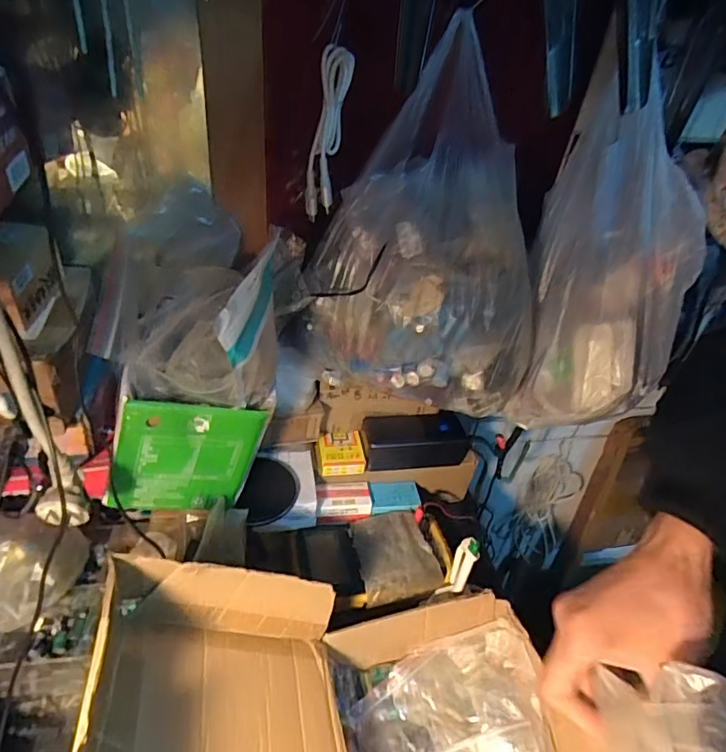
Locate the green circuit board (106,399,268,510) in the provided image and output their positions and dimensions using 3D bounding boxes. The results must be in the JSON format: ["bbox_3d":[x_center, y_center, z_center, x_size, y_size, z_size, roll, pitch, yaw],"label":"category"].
[{"bbox_3d":[-0.166,0.079,0.471,0.118,0.134,0.006,8,36,-27],"label":"green circuit board"}]

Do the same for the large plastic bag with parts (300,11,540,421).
[{"bbox_3d":[0.064,-0.127,0.480,0.232,0.273,0.158,4,36,-3],"label":"large plastic bag with parts"}]

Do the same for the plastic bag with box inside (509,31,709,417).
[{"bbox_3d":[0.257,-0.121,0.522,0.151,0.368,0.087,3,11,-6],"label":"plastic bag with box inside"}]

